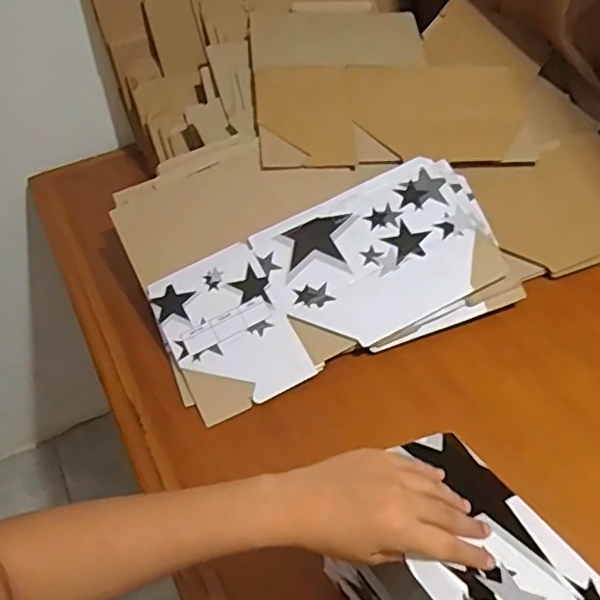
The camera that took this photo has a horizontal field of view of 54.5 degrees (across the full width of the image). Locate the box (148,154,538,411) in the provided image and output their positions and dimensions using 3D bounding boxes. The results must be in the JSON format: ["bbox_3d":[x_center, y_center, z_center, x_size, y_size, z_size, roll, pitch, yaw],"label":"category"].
[{"bbox_3d":[0.044,-0.025,0.738,0.431,0.018,0.215,-21,70,-7],"label":"box"}]

